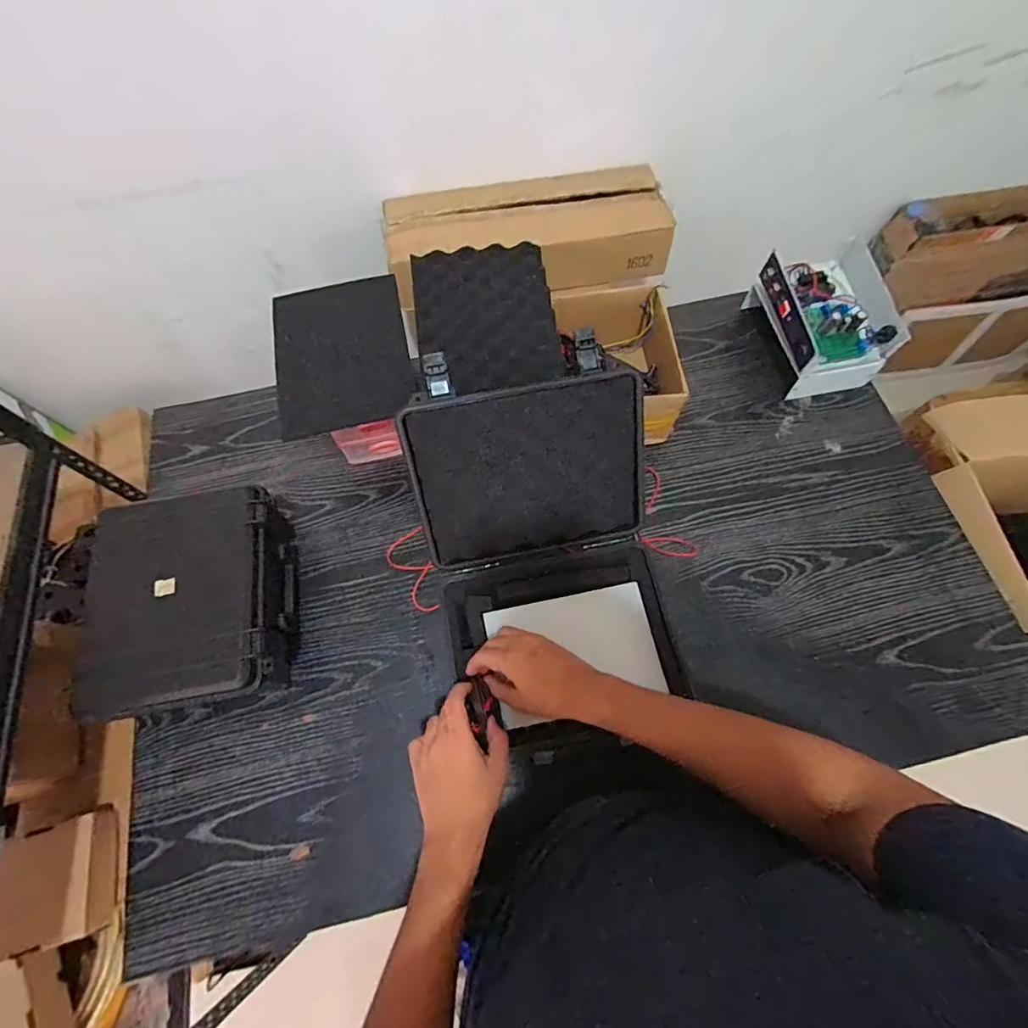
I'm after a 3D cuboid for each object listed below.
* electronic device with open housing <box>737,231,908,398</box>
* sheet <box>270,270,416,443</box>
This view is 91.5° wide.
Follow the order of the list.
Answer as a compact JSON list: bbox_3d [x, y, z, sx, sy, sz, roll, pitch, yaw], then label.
[{"bbox_3d":[0.503,-0.314,0.827,0.167,0.120,0.218,-11,68,-4],"label":"electronic device with open housing"},{"bbox_3d":[-0.243,-0.235,0.711,0.180,0.015,0.262,-12,65,-7],"label":"sheet"}]

